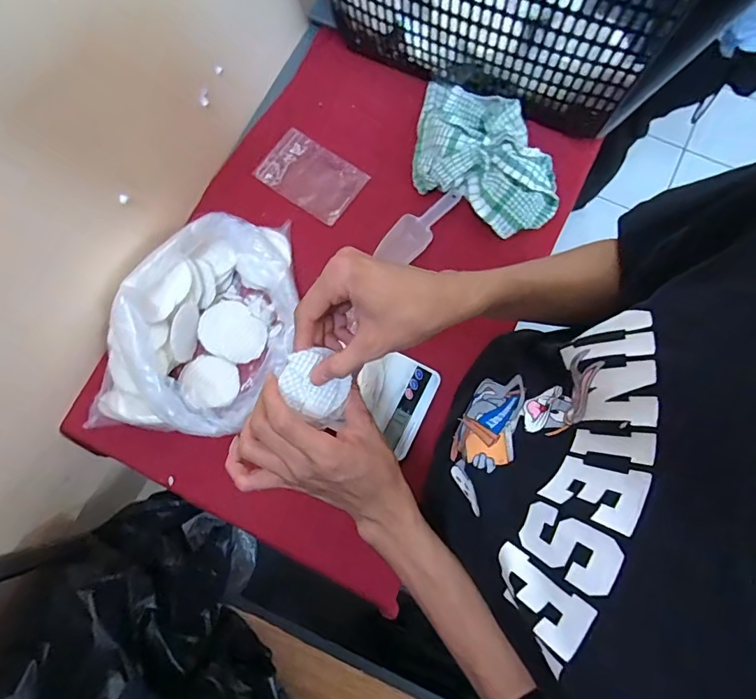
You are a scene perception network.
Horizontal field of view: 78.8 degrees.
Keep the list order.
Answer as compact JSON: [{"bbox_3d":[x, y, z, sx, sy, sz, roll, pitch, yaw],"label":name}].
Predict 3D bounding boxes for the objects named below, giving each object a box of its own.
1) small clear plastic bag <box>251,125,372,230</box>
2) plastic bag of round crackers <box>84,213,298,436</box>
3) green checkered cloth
[{"bbox_3d":[-0.099,-0.262,0.692,0.151,0.009,0.097,35,82,8],"label":"small clear plastic bag"},{"bbox_3d":[-0.210,-0.031,0.590,0.200,0.113,0.323,26,80,6],"label":"plastic bag of round crackers"},{"bbox_3d":[0.150,-0.277,0.659,0.245,0.056,0.160,32,81,7],"label":"green checkered cloth"}]

